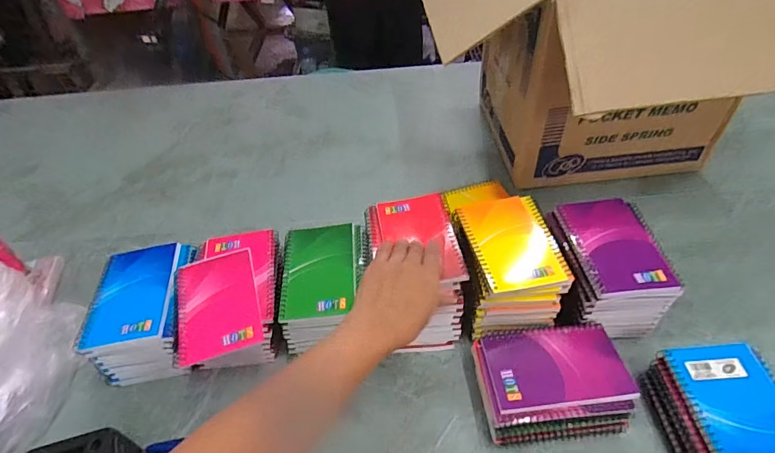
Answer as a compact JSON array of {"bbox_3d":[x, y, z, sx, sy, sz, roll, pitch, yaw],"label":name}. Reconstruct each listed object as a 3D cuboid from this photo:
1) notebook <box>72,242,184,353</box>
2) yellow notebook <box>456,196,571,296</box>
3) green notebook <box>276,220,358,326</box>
[{"bbox_3d":[-0.290,0.075,0.494,0.088,0.015,0.127,-6,53,-7],"label":"notebook"},{"bbox_3d":[0.133,0.016,0.487,0.086,0.014,0.129,-10,46,-4],"label":"yellow notebook"},{"bbox_3d":[-0.077,0.048,0.498,0.082,0.010,0.126,-7,46,0],"label":"green notebook"}]

